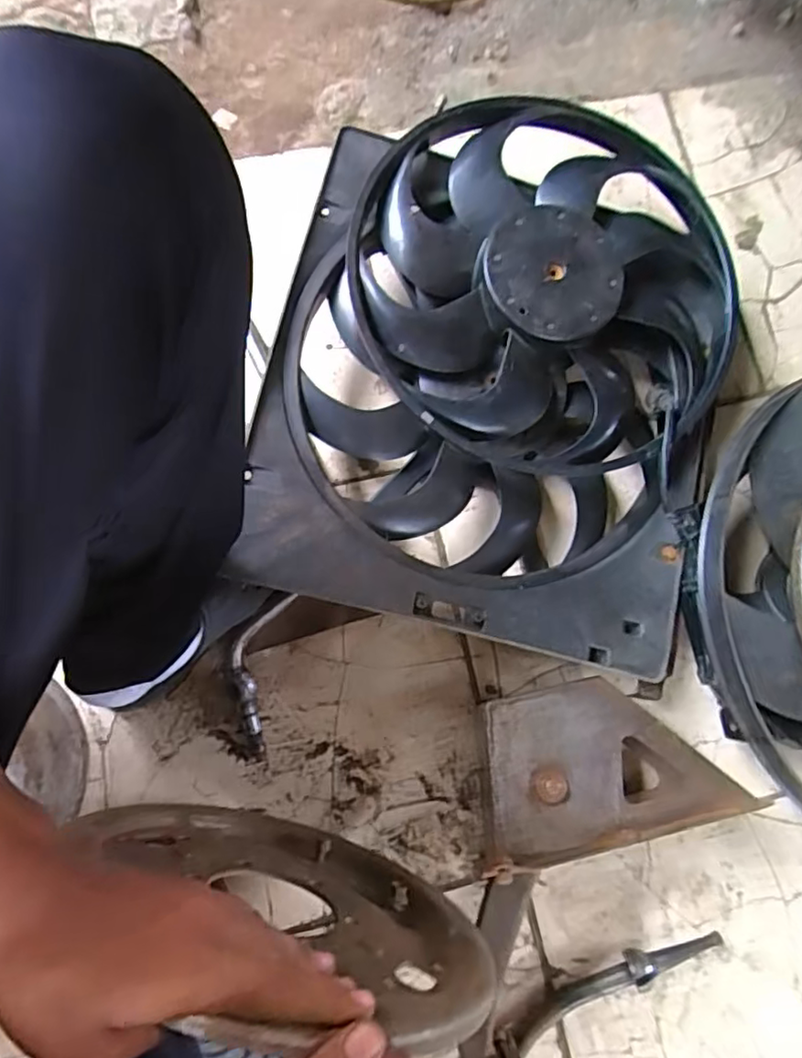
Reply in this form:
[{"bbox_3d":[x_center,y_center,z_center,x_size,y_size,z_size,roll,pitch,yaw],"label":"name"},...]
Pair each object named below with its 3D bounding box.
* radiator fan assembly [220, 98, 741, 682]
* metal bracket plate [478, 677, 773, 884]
[{"bbox_3d":[0.093,-0.148,0.617,0.414,0.150,0.504,12,79,0],"label":"radiator fan assembly"},{"bbox_3d":[0.172,0.206,0.544,0.225,0.033,0.138,-11,80,-5],"label":"metal bracket plate"}]

